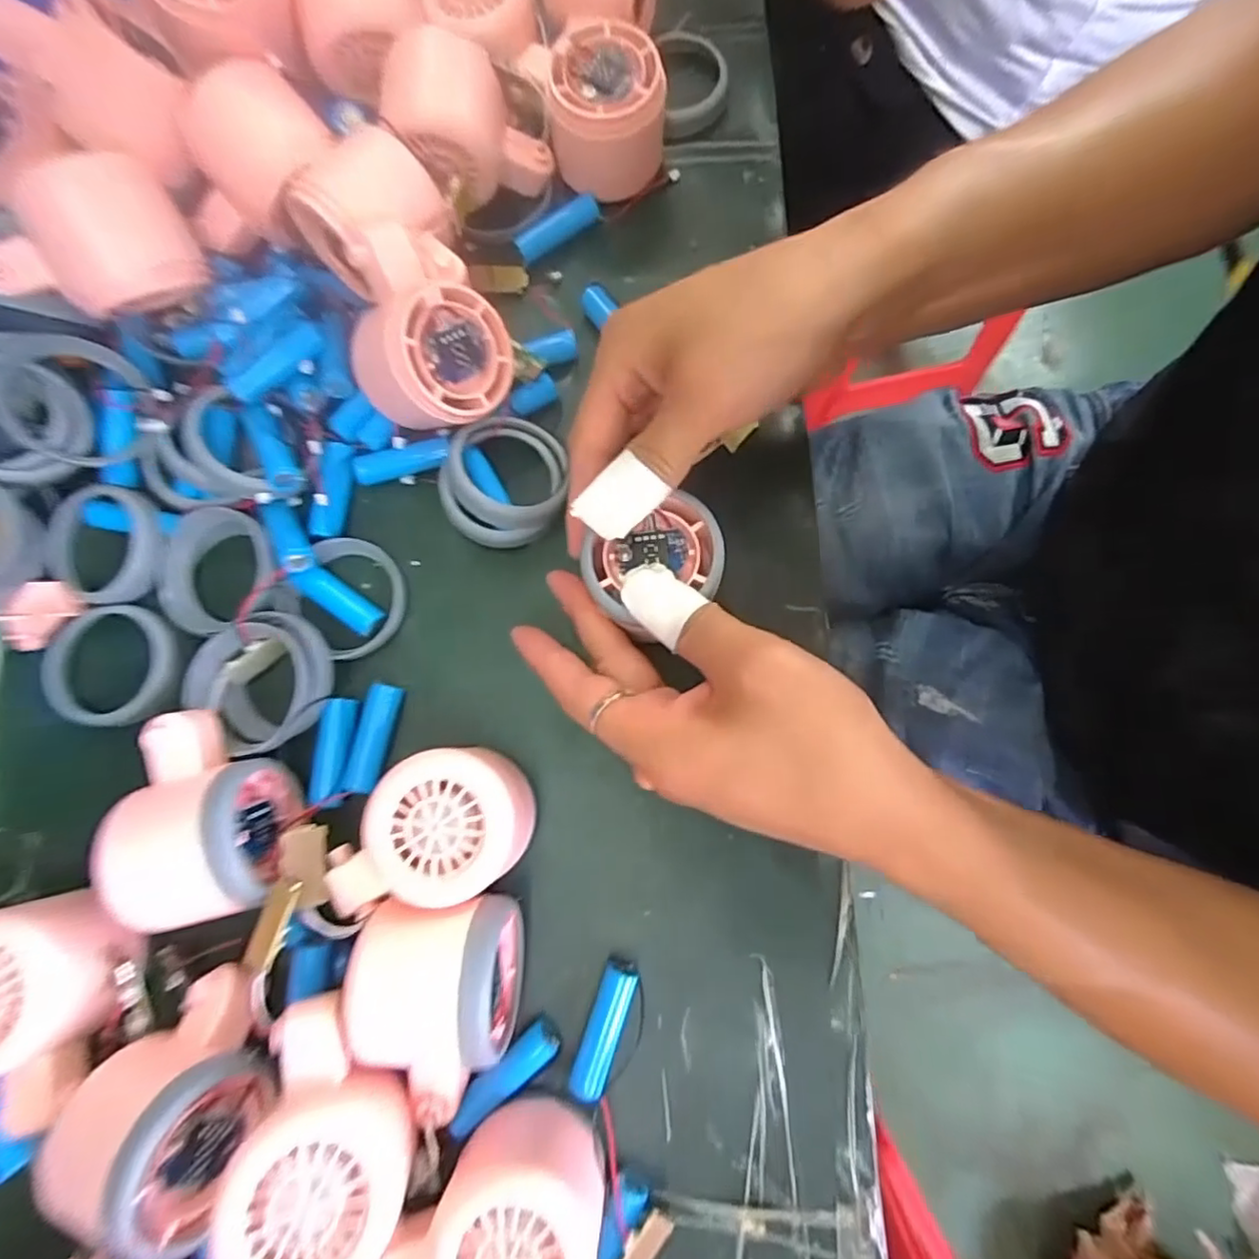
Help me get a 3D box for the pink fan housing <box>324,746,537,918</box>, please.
[{"bbox_3d":[-0.081,0.085,0.260,0.088,0.045,0.058,-37,79,-4],"label":"pink fan housing"}]

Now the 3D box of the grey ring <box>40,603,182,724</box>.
[{"bbox_3d":[-0.247,0.017,0.299,0.059,0.008,0.058,0,79,2],"label":"grey ring"}]

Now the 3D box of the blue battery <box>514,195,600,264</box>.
[{"bbox_3d":[-0.039,-0.216,0.338,0.049,0.011,0.012,-34,80,-4],"label":"blue battery"}]

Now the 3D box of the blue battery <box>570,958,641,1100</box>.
[{"bbox_3d":[-0.010,0.167,0.263,0.015,0.012,0.051,19,81,6],"label":"blue battery"}]

